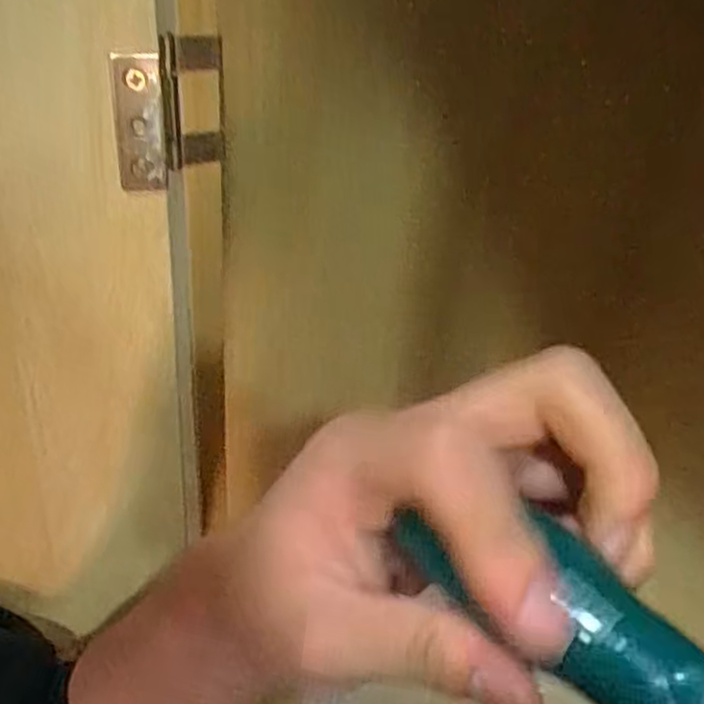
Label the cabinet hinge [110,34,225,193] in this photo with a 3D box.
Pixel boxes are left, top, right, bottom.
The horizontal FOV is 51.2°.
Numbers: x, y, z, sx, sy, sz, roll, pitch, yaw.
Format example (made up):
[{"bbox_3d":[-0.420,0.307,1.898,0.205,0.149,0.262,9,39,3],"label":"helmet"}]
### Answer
[{"bbox_3d":[-0.070,-0.094,0.287,0.013,0.050,0.053,19,35,20],"label":"cabinet hinge"}]

